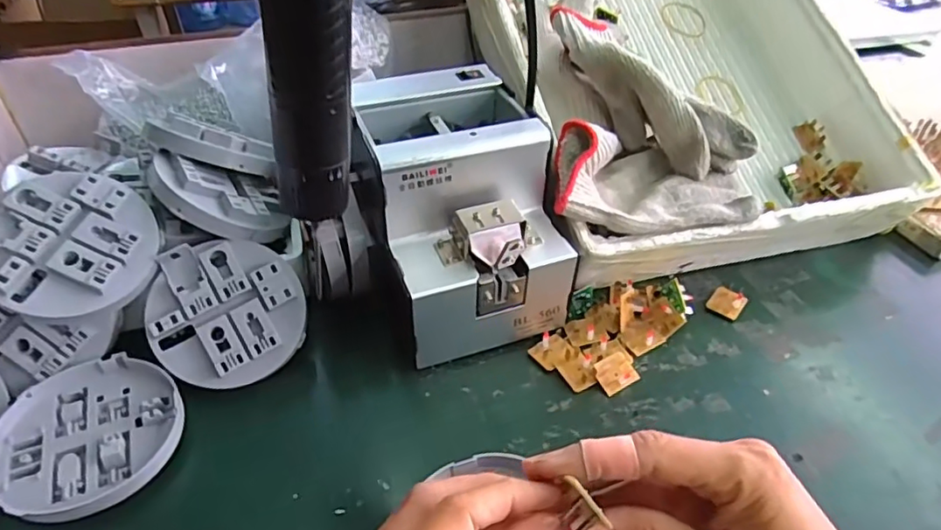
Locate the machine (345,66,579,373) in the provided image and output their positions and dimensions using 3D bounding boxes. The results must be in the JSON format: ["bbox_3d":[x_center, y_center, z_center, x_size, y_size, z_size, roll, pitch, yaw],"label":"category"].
[{"bbox_3d":[-0.009,-0.042,0.443,0.124,0.142,0.172,-15,43,-18],"label":"machine"}]

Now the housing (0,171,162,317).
[{"bbox_3d":[-0.262,-0.016,0.378,0.101,0.016,0.093,7,71,-19],"label":"housing"}]

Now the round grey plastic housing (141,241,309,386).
[{"bbox_3d":[-0.170,0.033,0.405,0.104,0.016,0.101,2,79,-8],"label":"round grey plastic housing"}]

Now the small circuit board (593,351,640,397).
[{"bbox_3d":[0.105,0.077,0.418,0.032,0.005,0.025,-20,63,-27],"label":"small circuit board"}]

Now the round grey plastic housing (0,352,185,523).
[{"bbox_3d":[-0.238,0.105,0.362,0.103,0.017,0.100,1,41,-1],"label":"round grey plastic housing"}]

